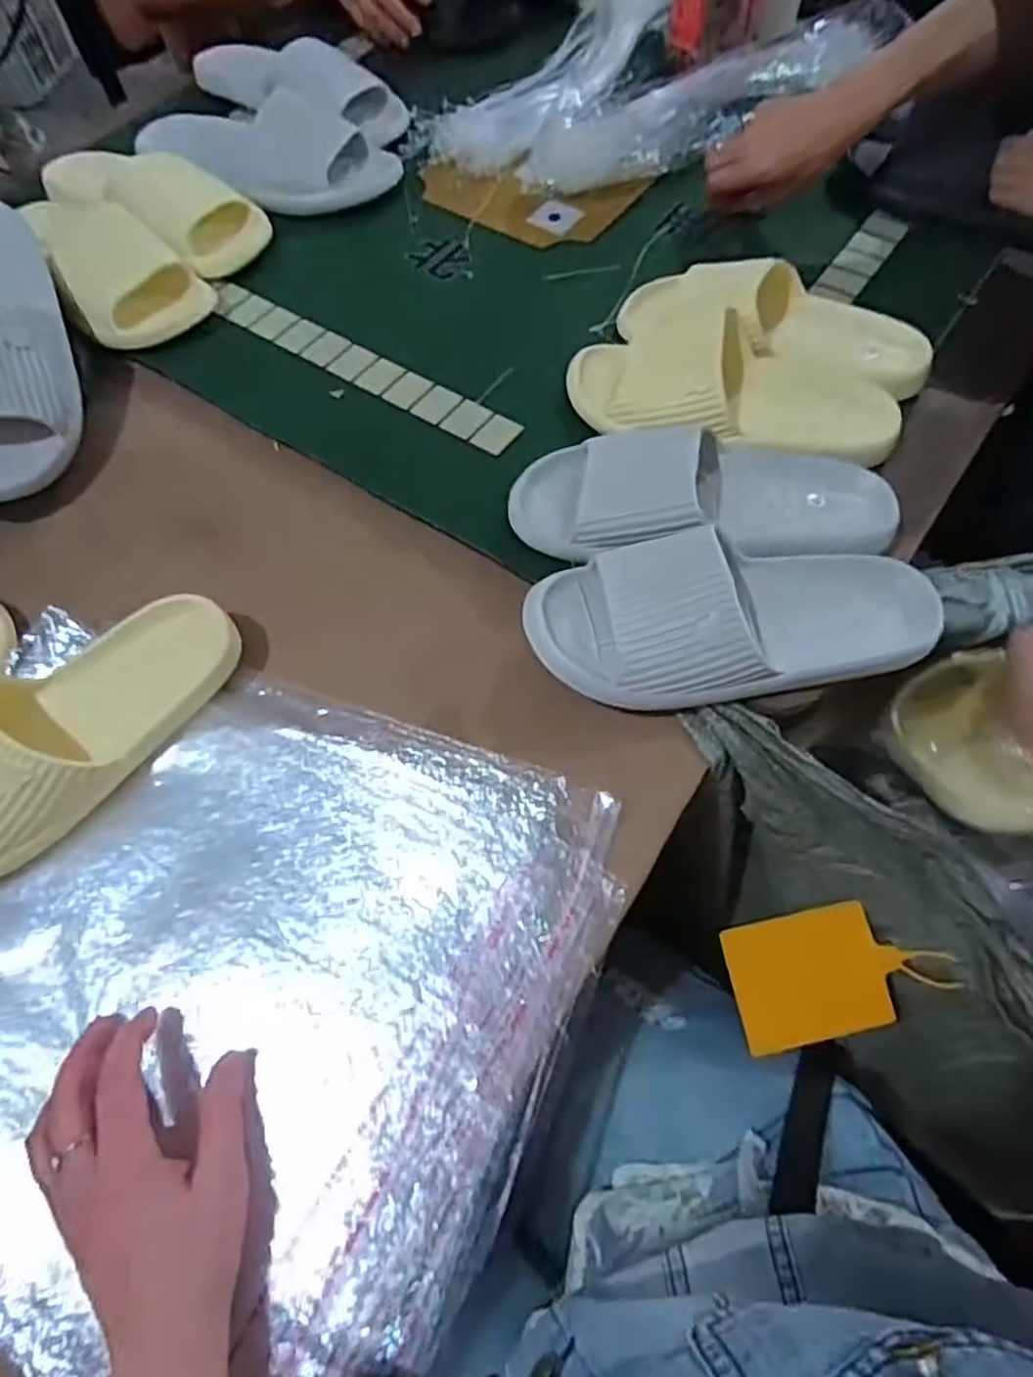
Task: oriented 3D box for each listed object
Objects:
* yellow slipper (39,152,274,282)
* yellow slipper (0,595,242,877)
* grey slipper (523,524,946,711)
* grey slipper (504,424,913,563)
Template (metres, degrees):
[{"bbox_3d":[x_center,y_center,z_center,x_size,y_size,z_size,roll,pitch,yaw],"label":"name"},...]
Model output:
[{"bbox_3d":[-0.346,-0.464,0.719,0.213,0.060,0.100,30,68,16],"label":"yellow slipper"},{"bbox_3d":[-0.285,0.030,0.463,0.246,0.064,0.098,-40,68,-16],"label":"yellow slipper"},{"bbox_3d":[0.142,-0.041,0.491,0.268,0.086,0.104,-6,63,-1],"label":"grey slipper"},{"bbox_3d":[0.130,-0.137,0.532,0.266,0.059,0.108,-5,63,0],"label":"grey slipper"}]

